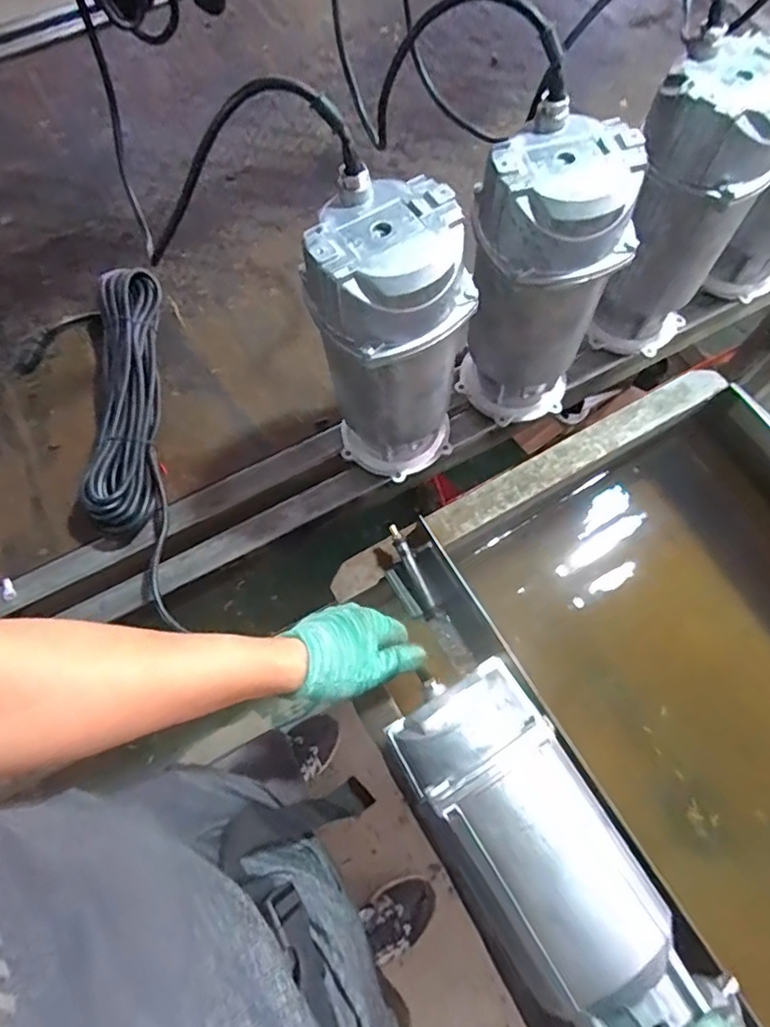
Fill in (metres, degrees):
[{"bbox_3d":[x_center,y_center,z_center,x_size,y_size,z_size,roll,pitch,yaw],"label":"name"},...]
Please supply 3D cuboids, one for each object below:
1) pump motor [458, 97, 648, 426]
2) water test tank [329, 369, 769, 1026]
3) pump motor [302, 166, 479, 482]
[{"bbox_3d":[0.150,-0.210,0.598,0.130,0.303,0.115,16,69,8],"label":"pump motor"},{"bbox_3d":[0.360,0.280,0.664,0.592,0.266,0.745,-30,70,-10],"label":"water test tank"},{"bbox_3d":[0.008,-0.147,0.576,0.127,0.303,0.111,-19,68,-6],"label":"pump motor"}]

